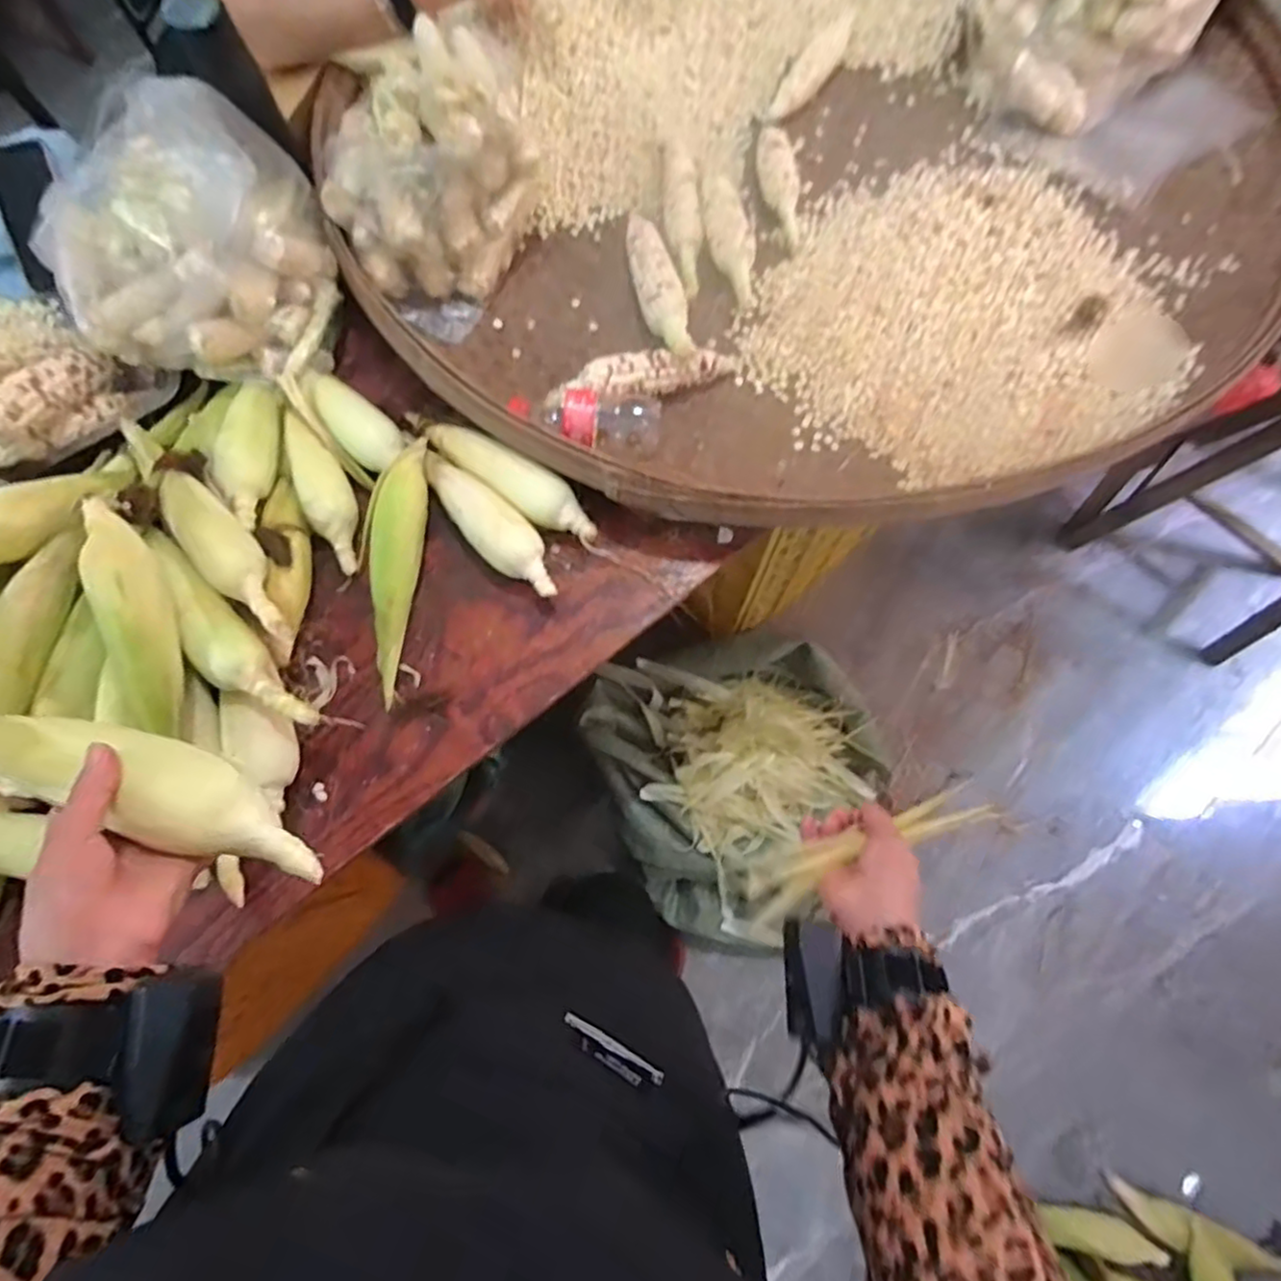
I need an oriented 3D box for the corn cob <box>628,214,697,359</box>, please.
[{"bbox_3d":[0.018,-0.421,0.797,0.048,0.051,0.239,-12,74,-3],"label":"corn cob"}]

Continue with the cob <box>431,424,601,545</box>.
[{"bbox_3d":[-0.144,-0.175,0.744,0.223,0.058,0.049,35,76,12],"label":"cob"}]

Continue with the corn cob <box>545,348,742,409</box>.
[{"bbox_3d":[0.004,-0.298,0.762,0.231,0.048,0.049,-17,73,-4],"label":"corn cob"}]

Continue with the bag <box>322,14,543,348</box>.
[{"bbox_3d":[-0.238,-0.523,0.761,0.229,0.196,0.252,-21,73,-5],"label":"bag"}]

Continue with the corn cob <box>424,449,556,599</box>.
[{"bbox_3d":[-0.162,-0.120,0.730,0.209,0.048,0.058,42,78,11],"label":"corn cob"}]

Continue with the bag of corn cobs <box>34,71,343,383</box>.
[{"bbox_3d":[-0.478,-0.419,0.706,0.254,0.163,0.231,-11,74,-3],"label":"bag of corn cobs"}]

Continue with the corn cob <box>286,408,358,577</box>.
[{"bbox_3d":[-0.343,-0.164,0.732,0.056,0.042,0.181,-31,76,-8],"label":"corn cob"}]

